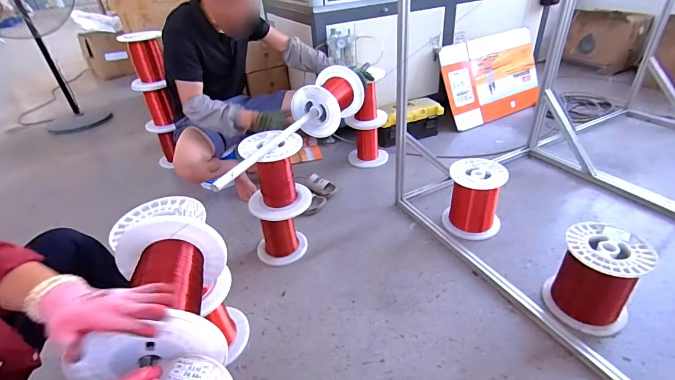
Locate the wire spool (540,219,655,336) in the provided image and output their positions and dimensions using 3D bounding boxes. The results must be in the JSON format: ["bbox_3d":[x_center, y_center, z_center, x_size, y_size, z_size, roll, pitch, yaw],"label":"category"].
[{"bbox_3d":[0.719,0.247,0.970,0.201,0.225,0.200,26,45,38],"label":"wire spool"}]

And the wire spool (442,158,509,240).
[{"bbox_3d":[0.516,0.032,1.314,0.202,0.223,0.200,8,36,19],"label":"wire spool"}]

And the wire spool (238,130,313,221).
[{"bbox_3d":[-0.214,-0.045,1.175,0.207,0.248,0.193,-26,39,-27],"label":"wire spool"}]

